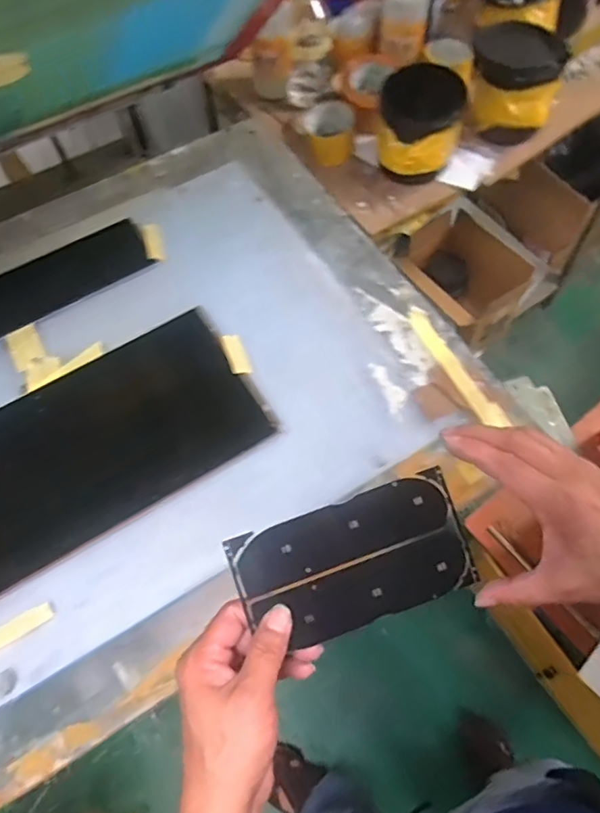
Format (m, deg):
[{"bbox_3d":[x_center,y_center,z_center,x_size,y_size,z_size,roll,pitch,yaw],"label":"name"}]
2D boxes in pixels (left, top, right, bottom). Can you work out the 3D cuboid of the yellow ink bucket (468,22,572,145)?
[{"bbox_3d":[0.323,-0.490,0.822,0.140,0.117,0.133,12,64,8],"label":"yellow ink bucket"}]

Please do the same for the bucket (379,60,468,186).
[{"bbox_3d":[0.169,-0.398,0.781,0.105,0.133,0.108,-1,63,2],"label":"bucket"}]

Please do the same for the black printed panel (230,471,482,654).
[{"bbox_3d":[0.039,0.109,0.377,0.161,0.006,0.085,-18,84,-9],"label":"black printed panel"}]

